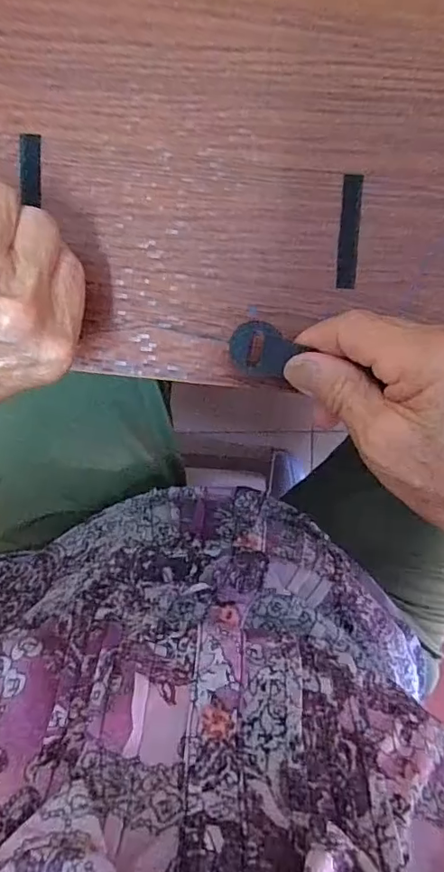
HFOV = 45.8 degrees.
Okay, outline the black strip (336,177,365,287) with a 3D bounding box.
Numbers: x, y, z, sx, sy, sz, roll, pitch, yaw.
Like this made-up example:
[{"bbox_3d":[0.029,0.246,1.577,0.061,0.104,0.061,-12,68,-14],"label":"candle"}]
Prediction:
[{"bbox_3d":[0.065,-0.103,0.265,0.010,0.004,0.055,3,97,-1],"label":"black strip"}]

